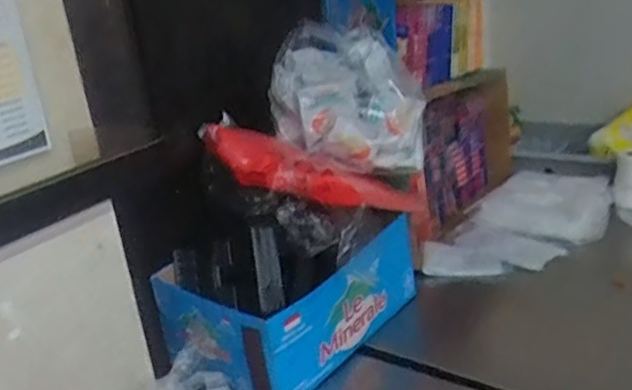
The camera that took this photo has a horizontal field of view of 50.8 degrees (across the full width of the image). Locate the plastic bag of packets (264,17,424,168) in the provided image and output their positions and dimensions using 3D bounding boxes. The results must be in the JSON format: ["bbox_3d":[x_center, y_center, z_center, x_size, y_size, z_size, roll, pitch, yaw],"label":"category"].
[{"bbox_3d":[0.049,-0.157,1.114,0.245,0.233,0.119,-1,21,13],"label":"plastic bag of packets"}]

